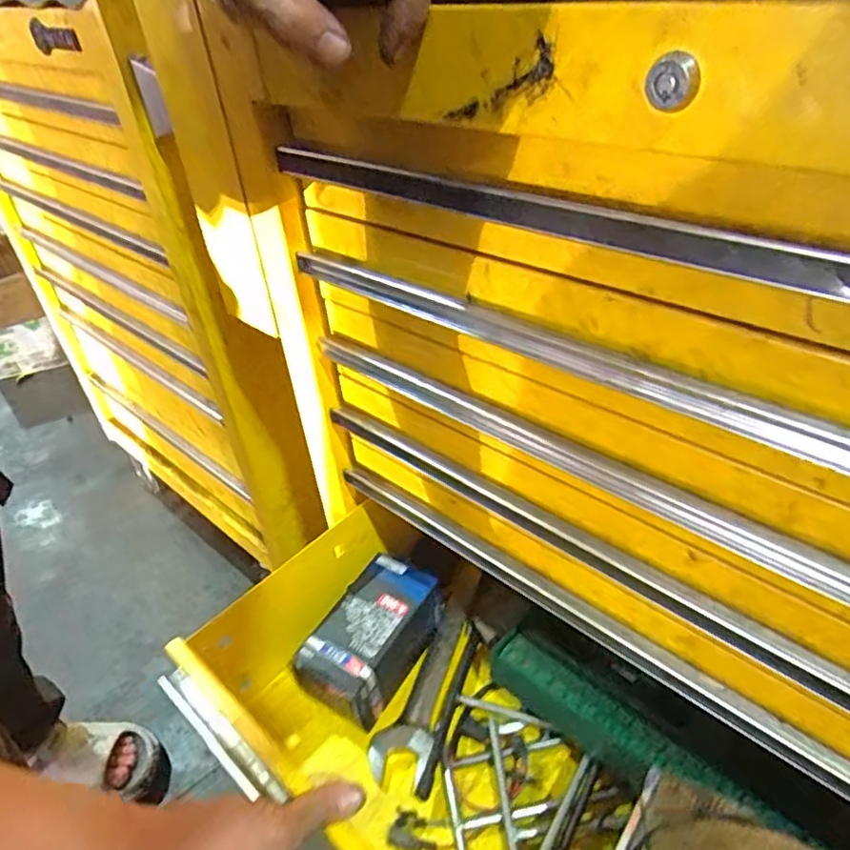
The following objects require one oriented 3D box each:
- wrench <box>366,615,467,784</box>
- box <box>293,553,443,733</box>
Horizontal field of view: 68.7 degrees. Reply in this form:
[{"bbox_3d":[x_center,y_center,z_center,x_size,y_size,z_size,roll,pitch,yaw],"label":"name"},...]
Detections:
[{"bbox_3d":[0.008,0.272,0.640,0.058,0.023,0.187,15,42,26],"label":"wrench"},{"bbox_3d":[-0.056,0.227,0.653,0.085,0.085,0.151,18,43,28],"label":"box"}]

